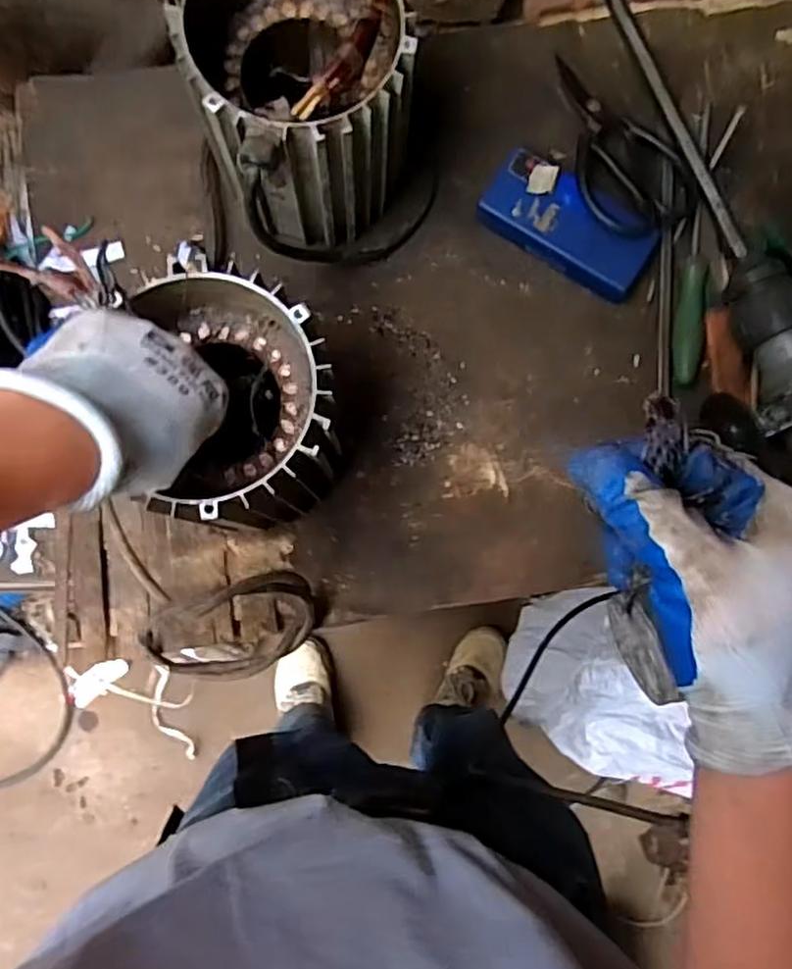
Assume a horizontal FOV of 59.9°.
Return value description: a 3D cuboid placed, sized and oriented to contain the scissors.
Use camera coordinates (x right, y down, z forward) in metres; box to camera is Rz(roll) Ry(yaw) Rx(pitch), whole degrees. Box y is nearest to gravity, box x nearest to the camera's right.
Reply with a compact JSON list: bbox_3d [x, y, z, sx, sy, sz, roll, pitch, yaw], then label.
[{"bbox_3d":[0.167,-0.263,0.531,0.083,0.014,0.149,-27,86,-5],"label":"scissors"}]

